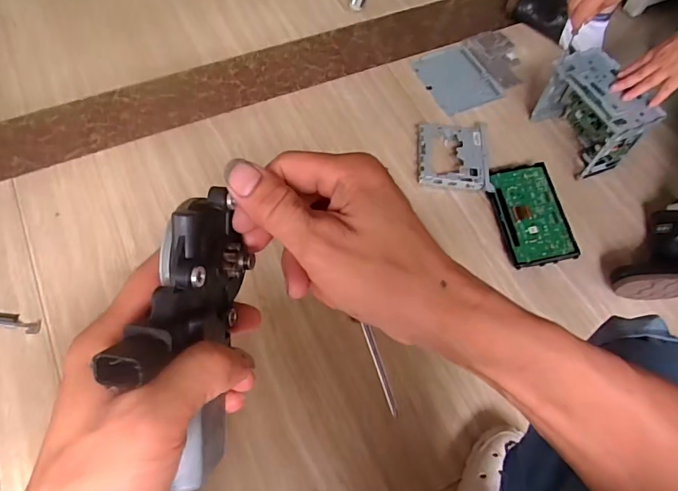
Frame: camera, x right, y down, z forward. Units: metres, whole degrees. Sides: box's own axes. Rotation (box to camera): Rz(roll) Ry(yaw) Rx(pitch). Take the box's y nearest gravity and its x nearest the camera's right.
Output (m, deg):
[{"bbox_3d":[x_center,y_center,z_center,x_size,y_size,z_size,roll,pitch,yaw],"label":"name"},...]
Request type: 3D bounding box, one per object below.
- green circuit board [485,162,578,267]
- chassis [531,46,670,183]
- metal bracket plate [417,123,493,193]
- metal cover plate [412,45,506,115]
[{"bbox_3d":[0.358,-0.060,0.871,0.121,0.017,0.204,-12,66,5],"label":"green circuit board"},{"bbox_3d":[0.485,-0.253,0.908,0.107,0.163,0.194,-19,66,-12],"label":"chassis"},{"bbox_3d":[0.229,-0.183,0.929,0.138,0.034,0.155,4,63,-1],"label":"metal bracket plate"},{"bbox_3d":[0.267,-0.381,1.039,0.150,0.013,0.167,-22,67,-14],"label":"metal cover plate"}]

